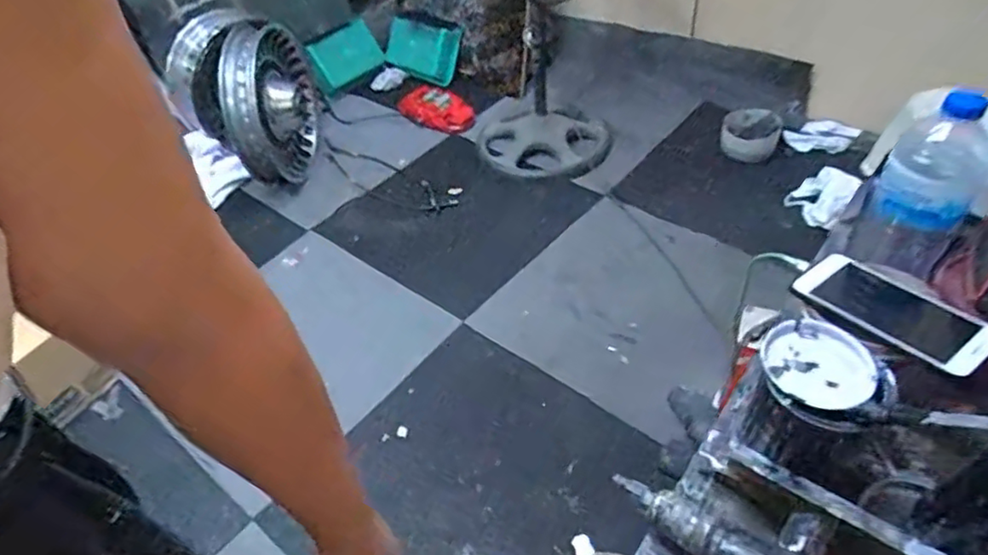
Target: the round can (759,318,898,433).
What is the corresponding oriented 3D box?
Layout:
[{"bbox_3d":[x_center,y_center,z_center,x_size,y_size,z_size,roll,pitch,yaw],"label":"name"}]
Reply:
[{"bbox_3d":[0.280,0.079,0.521,0.097,0.023,0.103,-2,45,2],"label":"round can"}]

